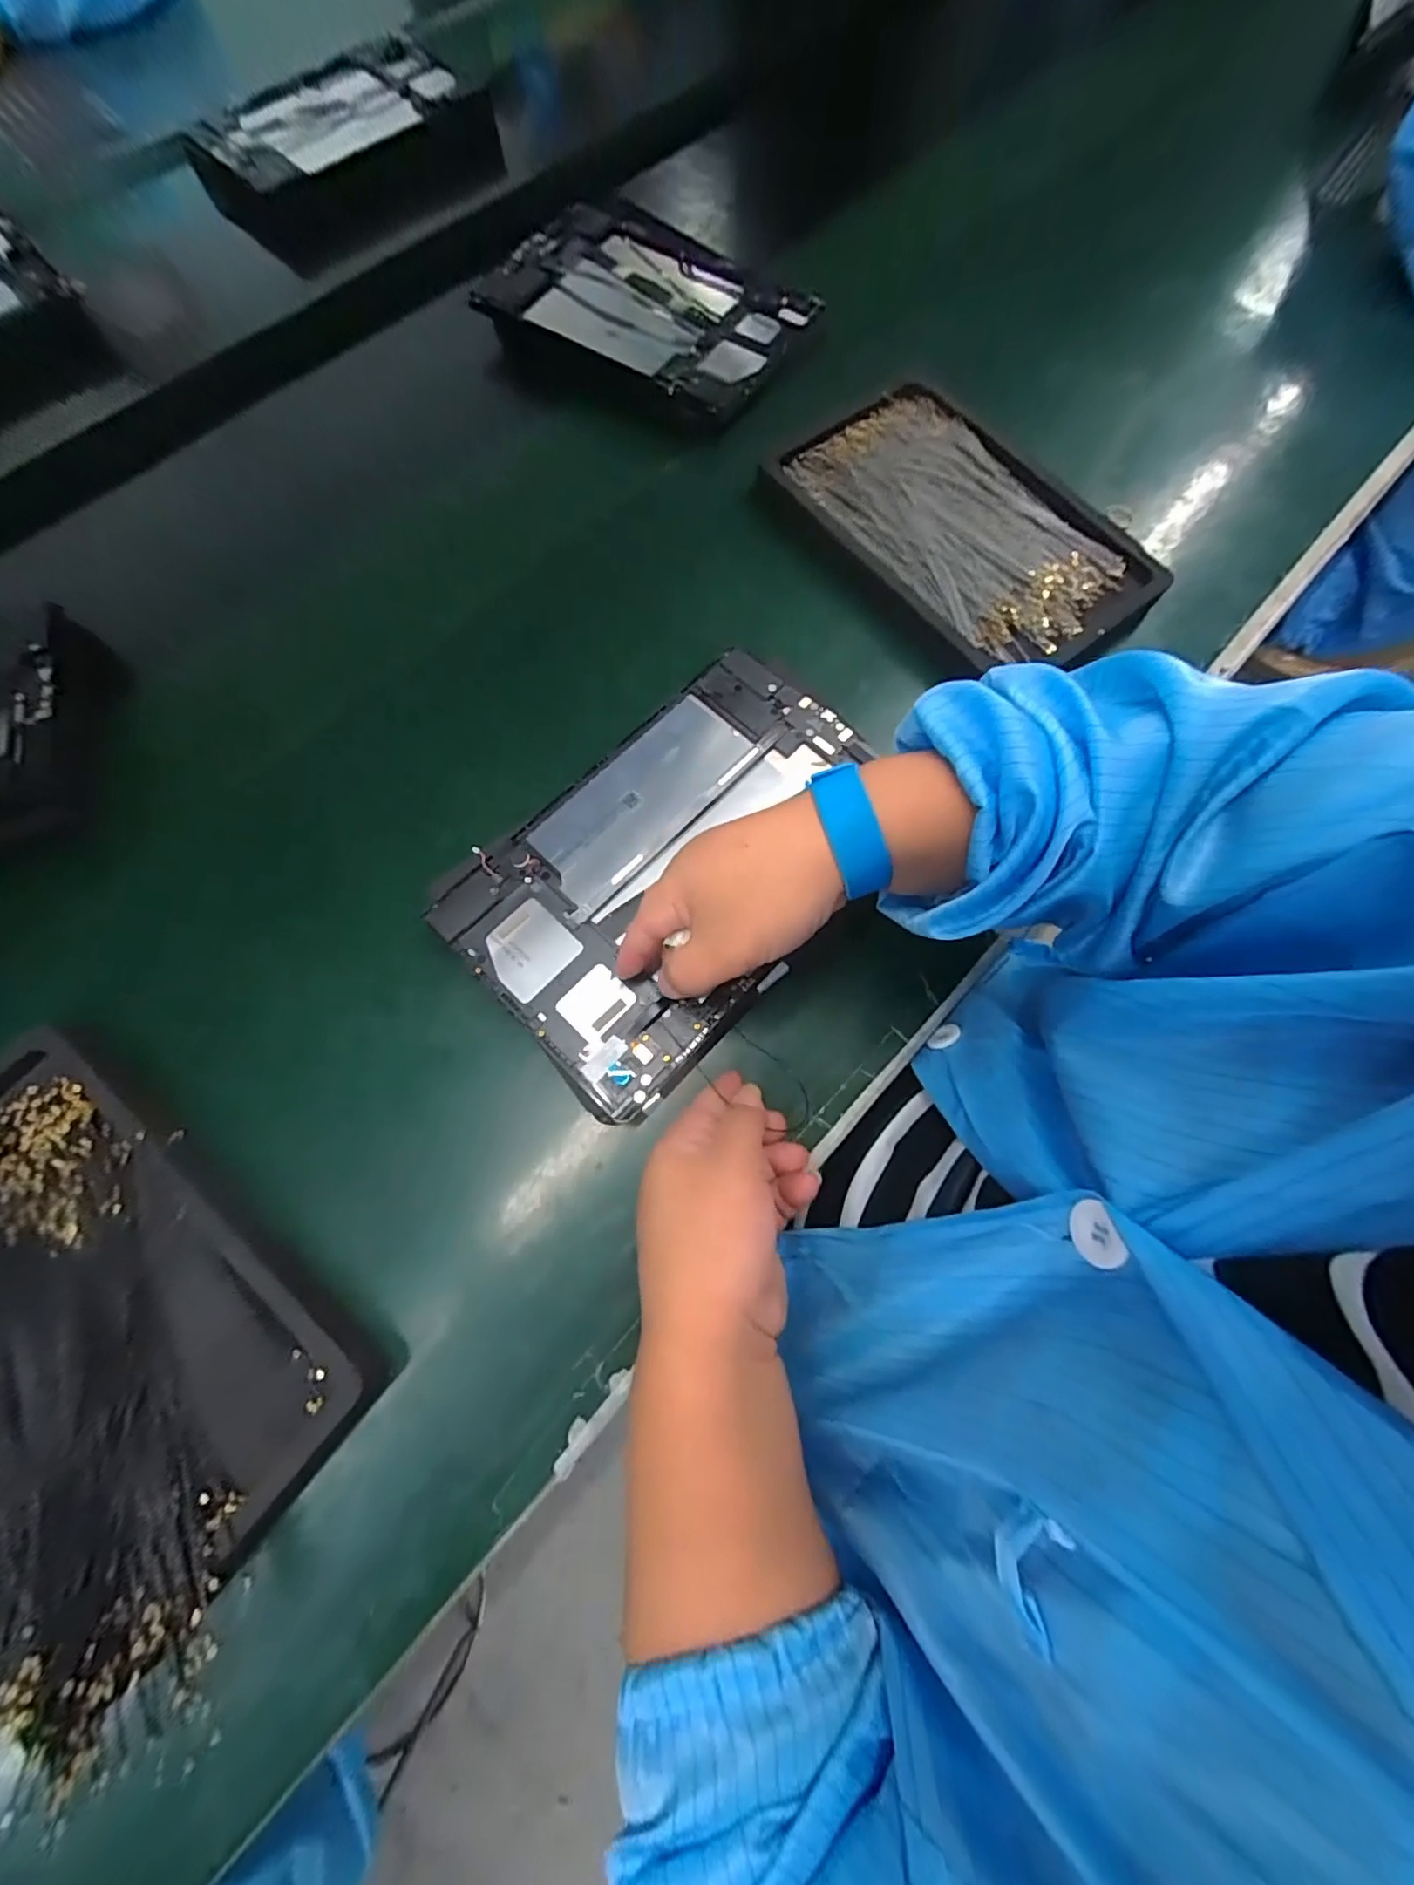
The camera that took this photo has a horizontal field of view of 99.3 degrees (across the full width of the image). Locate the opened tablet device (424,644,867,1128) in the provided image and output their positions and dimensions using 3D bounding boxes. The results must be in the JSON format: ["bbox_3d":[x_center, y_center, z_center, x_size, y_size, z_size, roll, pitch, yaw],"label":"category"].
[{"bbox_3d":[-0.011,-0.046,0.320,0.236,0.007,0.155,-43,77,-12],"label":"opened tablet device"}]

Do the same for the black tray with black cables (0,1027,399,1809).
[{"bbox_3d":[-0.272,0.173,0.263,0.252,0.031,0.152,38,76,11],"label":"black tray with black cables"}]

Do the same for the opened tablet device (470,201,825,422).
[{"bbox_3d":[-0.041,-0.511,0.474,0.249,0.017,0.172,31,75,9],"label":"opened tablet device"}]

